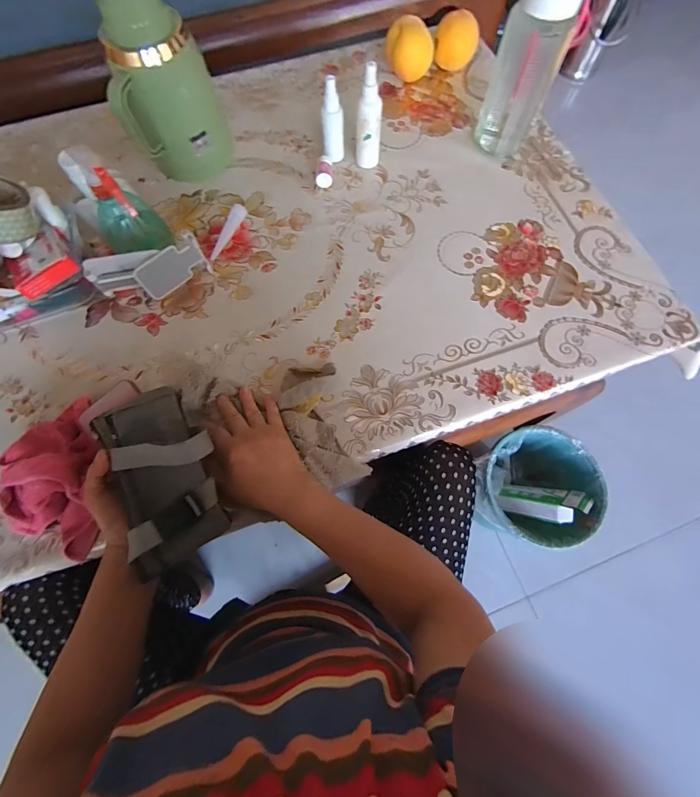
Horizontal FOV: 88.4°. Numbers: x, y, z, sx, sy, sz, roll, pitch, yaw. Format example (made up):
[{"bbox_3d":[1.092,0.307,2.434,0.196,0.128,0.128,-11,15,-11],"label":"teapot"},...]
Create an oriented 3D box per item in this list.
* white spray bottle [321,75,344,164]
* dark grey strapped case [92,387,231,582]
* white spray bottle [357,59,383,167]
[{"bbox_3d":[-0.027,-0.441,0.581,0.034,0.114,0.039,-3,71,0],"label":"white spray bottle"},{"bbox_3d":[-0.199,0.077,0.387,0.101,0.034,0.180,-24,74,-7],"label":"dark grey strapped case"},{"bbox_3d":[0.030,-0.429,0.563,0.037,0.137,0.035,1,71,2],"label":"white spray bottle"}]

